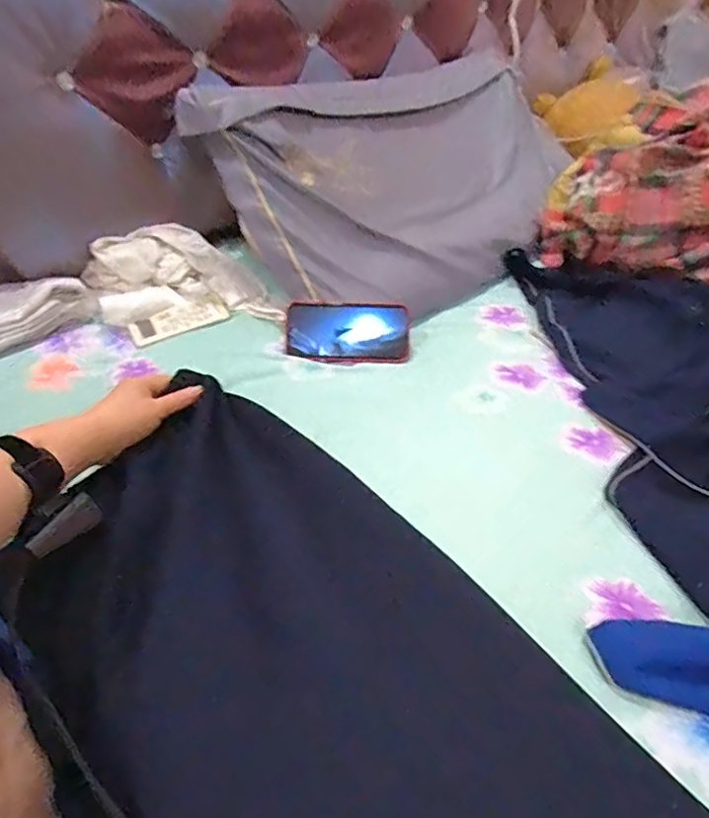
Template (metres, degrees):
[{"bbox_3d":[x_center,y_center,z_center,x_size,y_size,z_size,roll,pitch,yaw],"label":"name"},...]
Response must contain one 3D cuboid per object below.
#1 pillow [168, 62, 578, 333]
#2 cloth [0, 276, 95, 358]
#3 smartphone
[{"bbox_3d":[0.111,-0.378,0.870,0.327,0.266,0.636,31,52,33],"label":"pillow"},{"bbox_3d":[-0.459,-0.124,0.745,0.185,0.067,0.095,-27,46,-24],"label":"cloth"},{"bbox_3d":[-0.008,-0.098,0.720,0.162,0.081,0.012,0,0,-4],"label":"smartphone"}]

